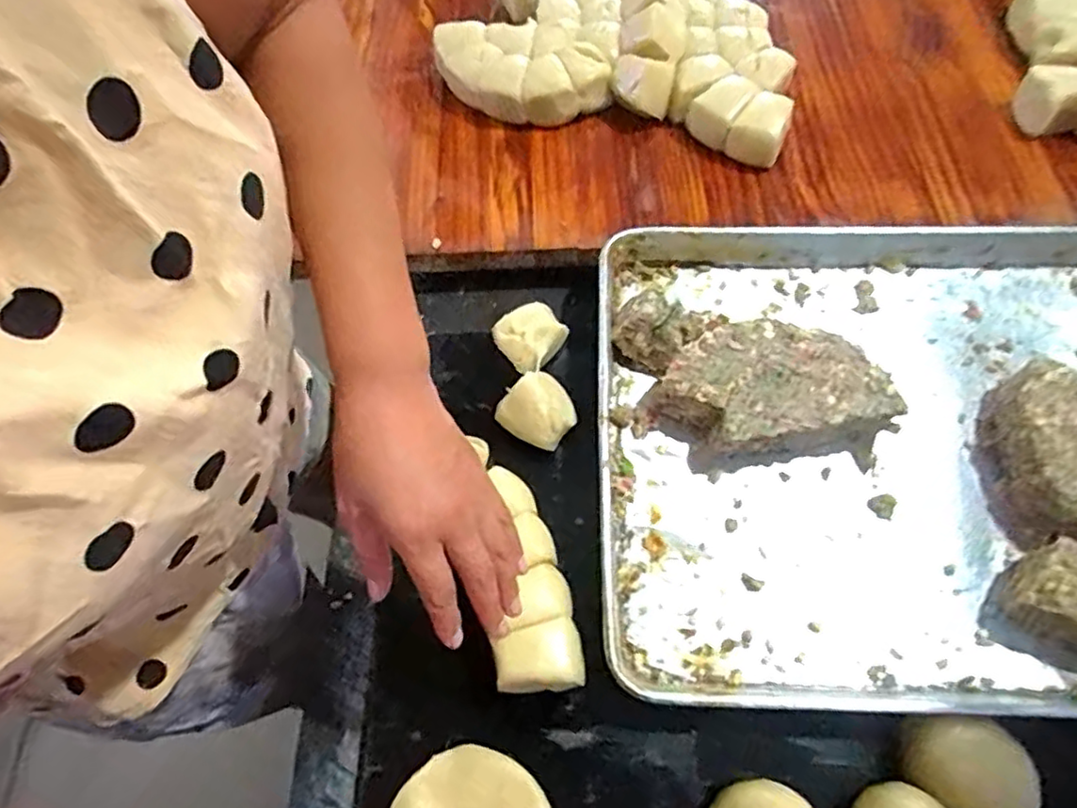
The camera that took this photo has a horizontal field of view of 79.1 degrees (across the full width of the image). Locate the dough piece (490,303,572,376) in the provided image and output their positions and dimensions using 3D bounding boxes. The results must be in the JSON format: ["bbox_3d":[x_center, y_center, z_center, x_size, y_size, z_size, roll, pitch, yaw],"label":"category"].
[{"bbox_3d":[-0.004,-0.058,0.579,0.059,0.028,0.062,-1,65,3],"label":"dough piece"}]

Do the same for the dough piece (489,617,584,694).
[{"bbox_3d":[0.001,0.185,0.476,0.060,0.048,0.046,-7,65,0],"label":"dough piece"}]

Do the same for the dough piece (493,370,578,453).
[{"bbox_3d":[0.001,0.002,0.548,0.057,0.031,0.061,38,73,19],"label":"dough piece"}]

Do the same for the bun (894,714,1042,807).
[{"bbox_3d":[0.283,0.241,0.432,0.077,0.039,0.067,26,69,15],"label":"bun"}]

